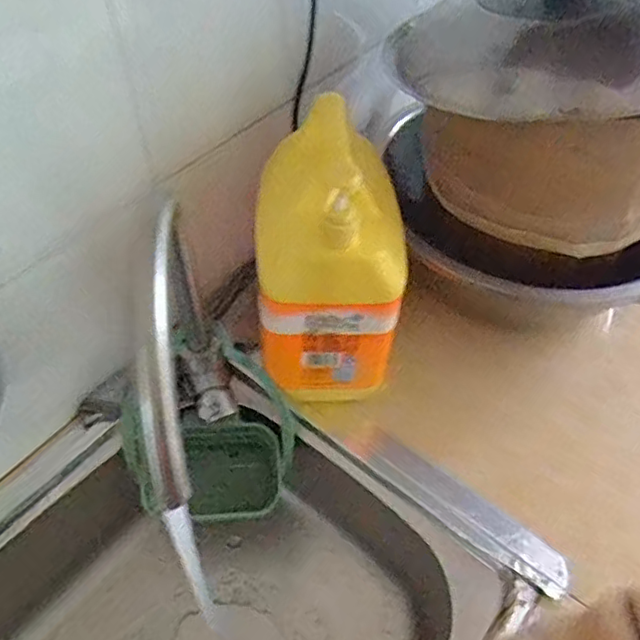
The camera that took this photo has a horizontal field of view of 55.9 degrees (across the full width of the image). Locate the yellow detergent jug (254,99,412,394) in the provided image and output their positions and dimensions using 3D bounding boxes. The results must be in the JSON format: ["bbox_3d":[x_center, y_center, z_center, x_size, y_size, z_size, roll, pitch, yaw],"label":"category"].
[{"bbox_3d":[0.011,-0.070,0.582,0.128,0.246,0.170,1,51,0],"label":"yellow detergent jug"}]

